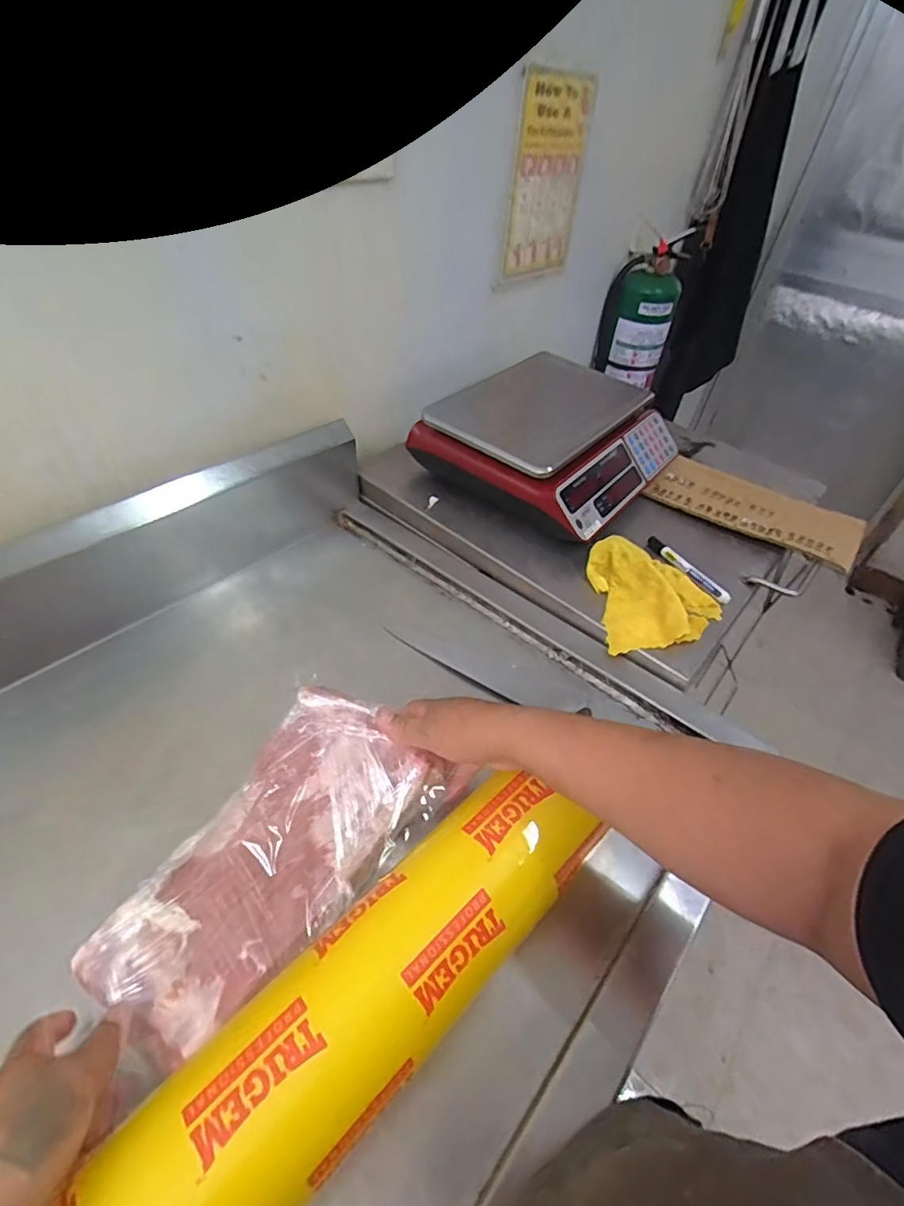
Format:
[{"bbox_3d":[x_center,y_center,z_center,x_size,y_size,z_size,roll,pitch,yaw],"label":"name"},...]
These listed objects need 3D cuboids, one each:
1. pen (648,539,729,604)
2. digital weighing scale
[{"bbox_3d":[0.327,-0.049,0.732,0.016,0.018,0.144,-16,49,-21],"label":"pen"},{"bbox_3d":[0.158,-0.271,0.855,0.334,0.123,0.351,31,50,23],"label":"digital weighing scale"}]

